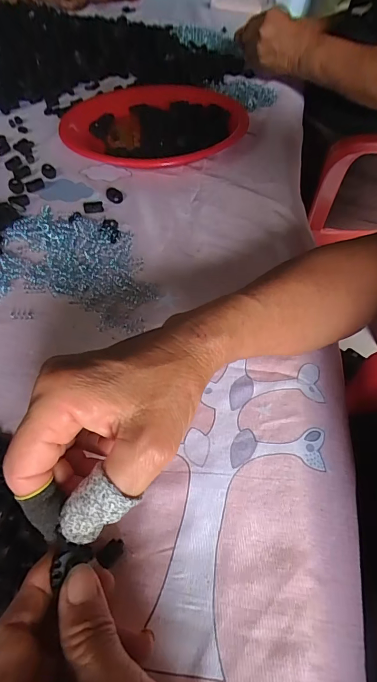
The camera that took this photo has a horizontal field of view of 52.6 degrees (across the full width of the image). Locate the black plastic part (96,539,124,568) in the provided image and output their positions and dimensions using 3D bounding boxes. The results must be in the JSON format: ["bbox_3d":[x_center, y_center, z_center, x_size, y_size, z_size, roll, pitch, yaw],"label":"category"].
[{"bbox_3d":[-0.044,0.120,0.216,0.010,0.004,0.016,36,60,26],"label":"black plastic part"}]

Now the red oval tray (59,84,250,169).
[{"bbox_3d":[-0.047,-0.316,0.550,0.248,0.036,0.246,4,51,3],"label":"red oval tray"}]

